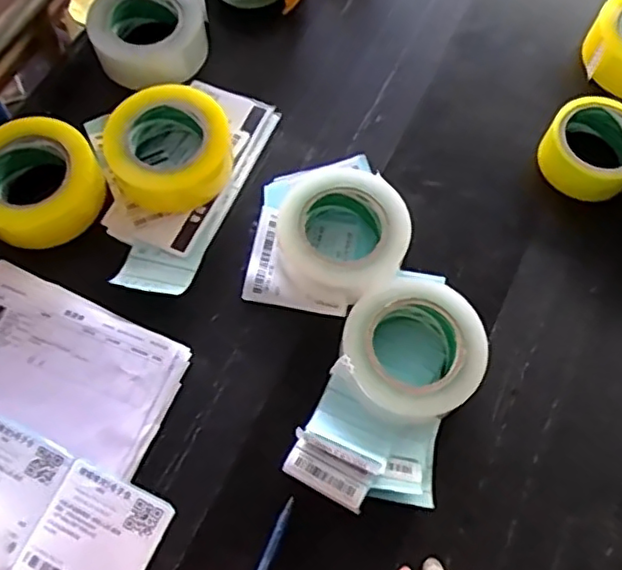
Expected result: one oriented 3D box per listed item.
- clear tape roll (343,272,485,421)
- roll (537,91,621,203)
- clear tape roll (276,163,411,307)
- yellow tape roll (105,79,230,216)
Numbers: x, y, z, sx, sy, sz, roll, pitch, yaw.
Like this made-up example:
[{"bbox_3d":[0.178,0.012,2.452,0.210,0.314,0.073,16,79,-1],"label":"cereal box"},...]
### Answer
[{"bbox_3d":[0.089,0.058,0.563,0.118,0.054,0.122,1,68,-1],"label":"clear tape roll"},{"bbox_3d":[0.291,-0.138,0.655,0.095,0.057,0.094,1,68,-1],"label":"roll"},{"bbox_3d":[0.032,-0.051,0.605,0.121,0.051,0.131,24,69,8],"label":"clear tape roll"},{"bbox_3d":[-0.146,-0.144,0.641,0.121,0.059,0.125,1,68,-1],"label":"yellow tape roll"}]

